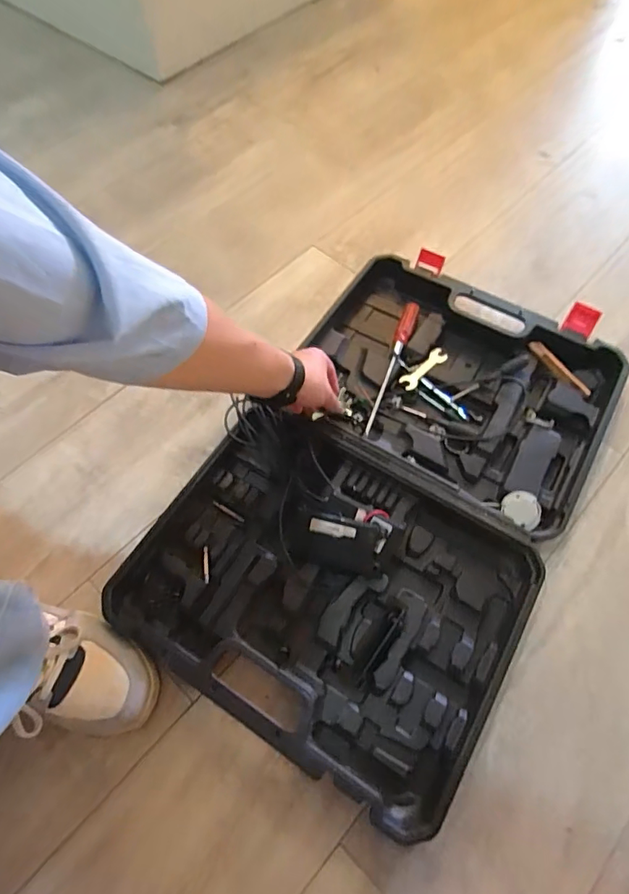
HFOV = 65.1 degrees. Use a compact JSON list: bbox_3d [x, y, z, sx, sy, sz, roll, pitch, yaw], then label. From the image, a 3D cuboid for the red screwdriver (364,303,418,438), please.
[{"bbox_3d":[0.111,-0.118,0.714,0.020,0.021,0.255,18,65,9],"label":"red screwdriver"}]

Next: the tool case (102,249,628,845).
[{"bbox_3d":[0.098,0.035,0.643,0.439,0.052,0.679,30,68,14],"label":"tool case"}]

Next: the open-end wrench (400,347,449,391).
[{"bbox_3d":[0.160,-0.116,0.725,0.085,0.010,0.027,-39,69,-17],"label":"open-end wrench"}]

